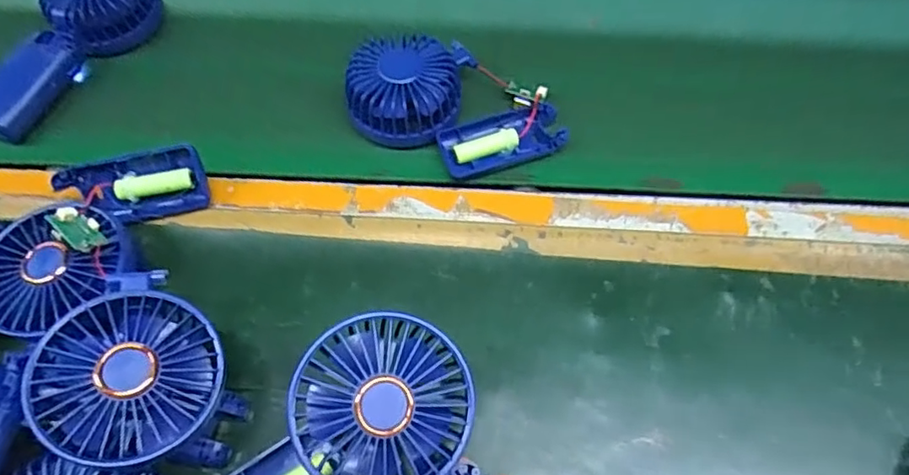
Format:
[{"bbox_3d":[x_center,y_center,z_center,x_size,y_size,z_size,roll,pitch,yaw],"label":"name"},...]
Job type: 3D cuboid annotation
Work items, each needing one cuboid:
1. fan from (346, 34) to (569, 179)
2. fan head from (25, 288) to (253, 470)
[{"bbox_3d":[0.002,-0.101,0.429,0.155,0.037,0.094,21,63,12],"label":"fan"},{"bbox_3d":[-0.164,0.072,0.294,0.086,0.038,0.086,-2,63,-22],"label":"fan head"}]

